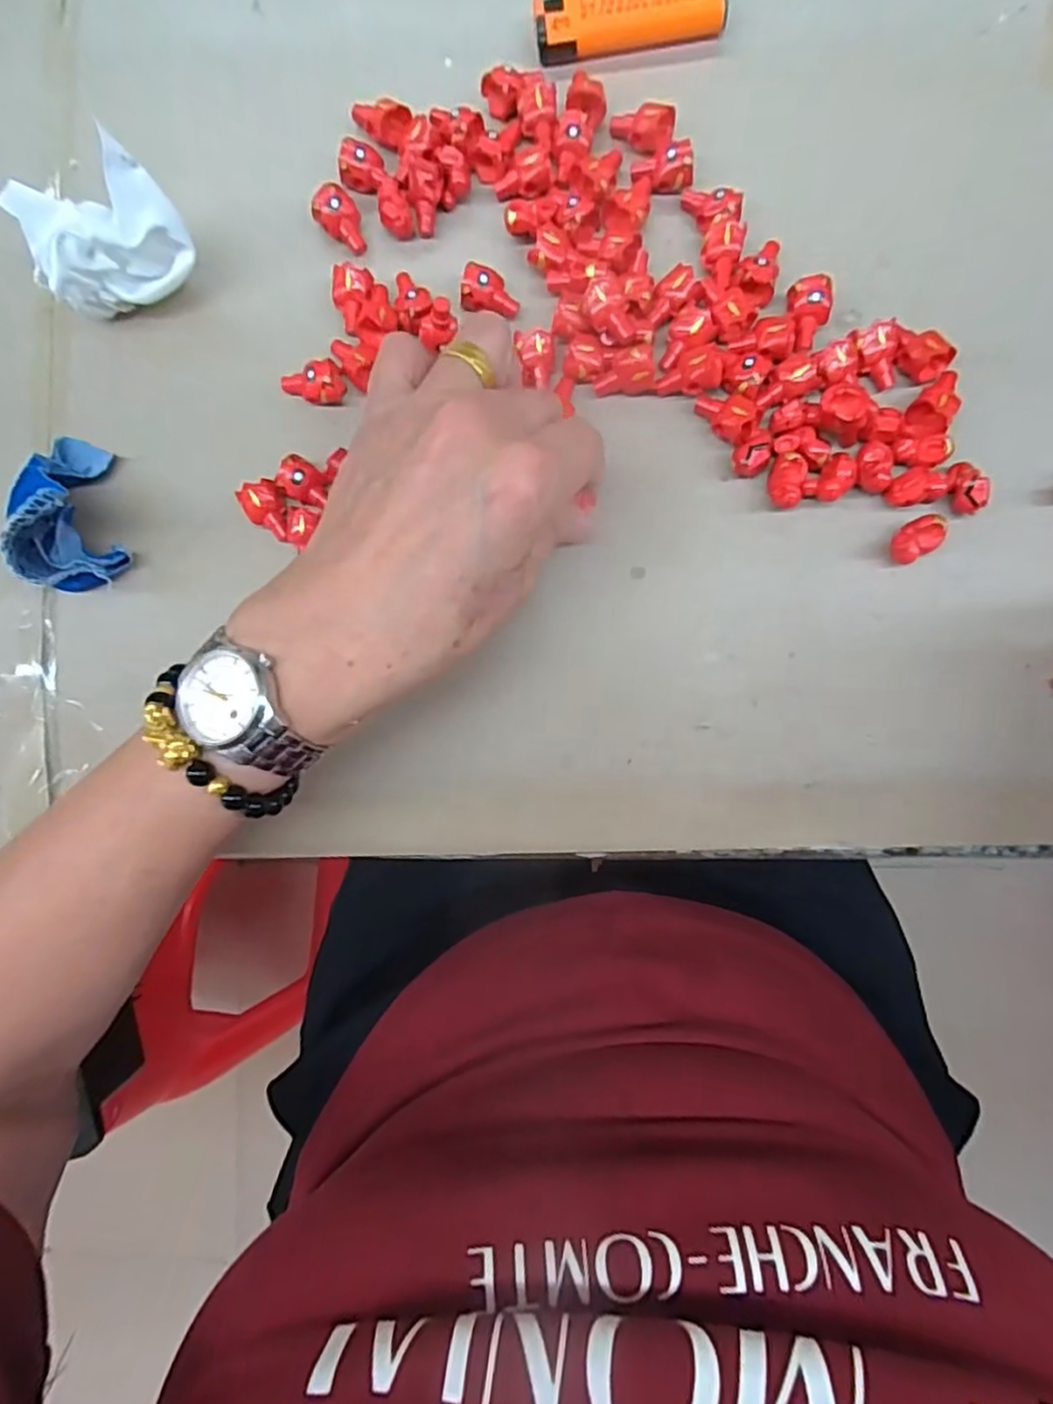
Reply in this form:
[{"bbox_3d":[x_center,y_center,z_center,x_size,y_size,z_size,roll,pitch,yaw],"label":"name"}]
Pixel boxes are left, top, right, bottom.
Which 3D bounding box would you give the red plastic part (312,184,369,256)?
[{"bbox_3d":[-0.078,-0.202,0.280,0.017,0.019,0.023,-24,85,3],"label":"red plastic part"}]

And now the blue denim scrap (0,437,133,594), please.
[{"bbox_3d":[-0.188,-0.083,0.265,0.027,0.046,0.068,-14,86,3],"label":"blue denim scrap"}]

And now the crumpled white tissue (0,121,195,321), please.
[{"bbox_3d":[-0.168,-0.187,0.267,0.059,0.054,0.040,-26,86,3],"label":"crumpled white tissue"}]

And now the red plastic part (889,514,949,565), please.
[{"bbox_3d":[0.150,-0.062,0.256,0.018,0.015,0.013,-34,84,2],"label":"red plastic part"}]

